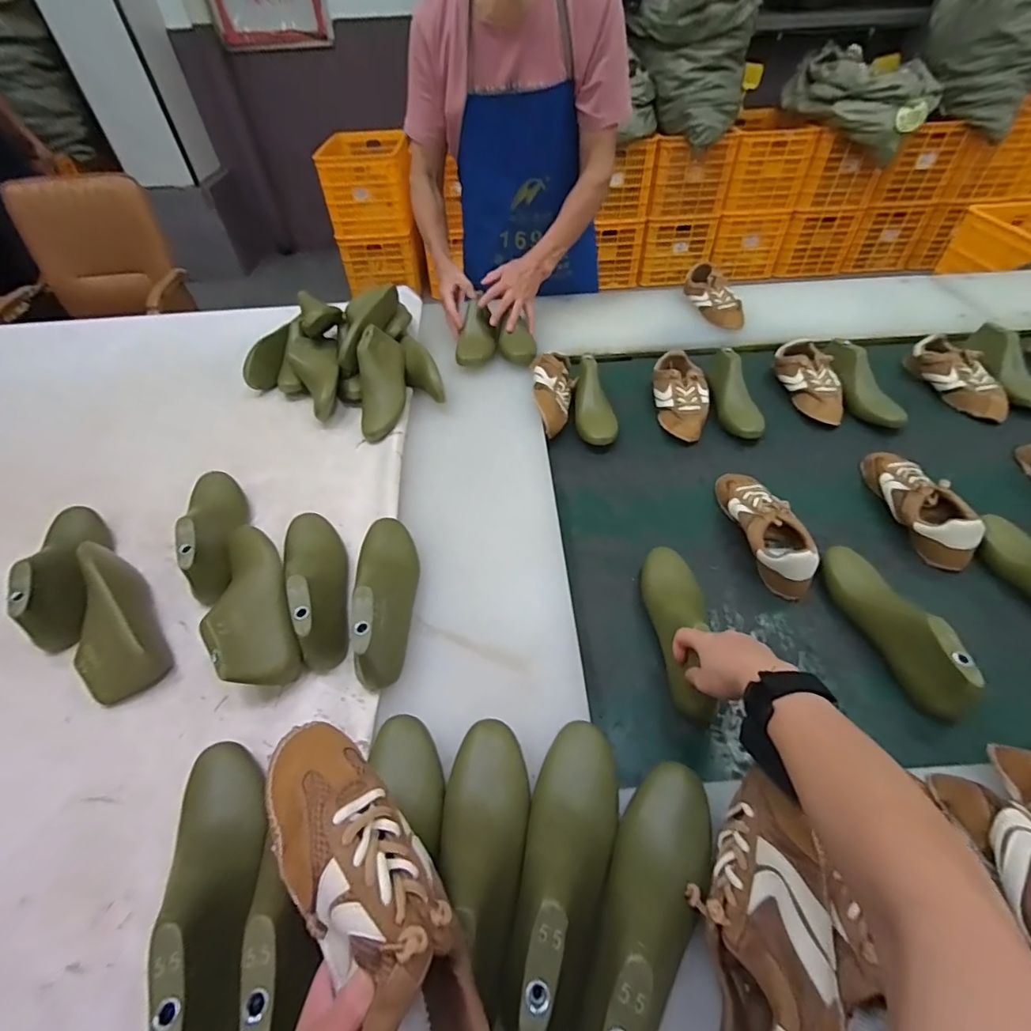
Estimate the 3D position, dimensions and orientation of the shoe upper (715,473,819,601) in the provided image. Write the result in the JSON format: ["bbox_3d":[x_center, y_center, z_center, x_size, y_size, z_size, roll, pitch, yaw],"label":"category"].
[{"bbox_3d":[0.354,0.008,0.707,0.081,0.067,0.226,-9,49,-4],"label":"shoe upper"}]

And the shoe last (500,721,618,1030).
[{"bbox_3d":[0.042,0.284,0.405,0.073,0.079,0.235,10,50,13],"label":"shoe last"}]

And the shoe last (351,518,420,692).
[{"bbox_3d":[-0.160,0.080,0.591,0.069,0.075,0.240,-12,49,-6],"label":"shoe last"}]

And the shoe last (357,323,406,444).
[{"bbox_3d":[-0.237,-0.236,0.862,0.077,0.071,0.221,-3,72,0],"label":"shoe last"}]

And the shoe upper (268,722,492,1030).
[{"bbox_3d":[-0.092,0.233,0.305,0.072,0.088,0.208,-28,72,-22],"label":"shoe upper"}]

